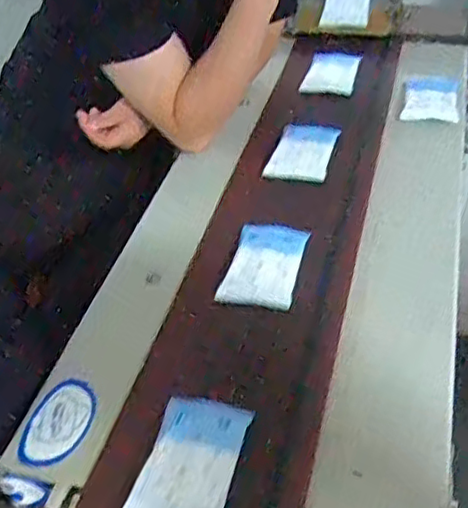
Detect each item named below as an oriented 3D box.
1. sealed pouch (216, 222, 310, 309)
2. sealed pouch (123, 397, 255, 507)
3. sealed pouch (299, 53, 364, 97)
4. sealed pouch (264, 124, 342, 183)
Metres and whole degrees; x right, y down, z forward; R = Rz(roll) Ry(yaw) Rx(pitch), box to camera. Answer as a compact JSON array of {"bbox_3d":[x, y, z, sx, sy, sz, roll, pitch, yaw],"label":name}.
[{"bbox_3d":[0.039,0.005,0.784,0.088,0.029,0.141,9,45,14],"label":"sealed pouch"},{"bbox_3d":[-0.041,0.193,0.592,0.084,0.020,0.131,9,45,14],"label":"sealed pouch"},{"bbox_3d":[0.169,-0.310,1.091,0.093,0.015,0.107,11,57,29],"label":"sealed pouch"},{"bbox_3d":[0.103,-0.151,0.942,0.092,0.015,0.122,9,49,26],"label":"sealed pouch"}]

